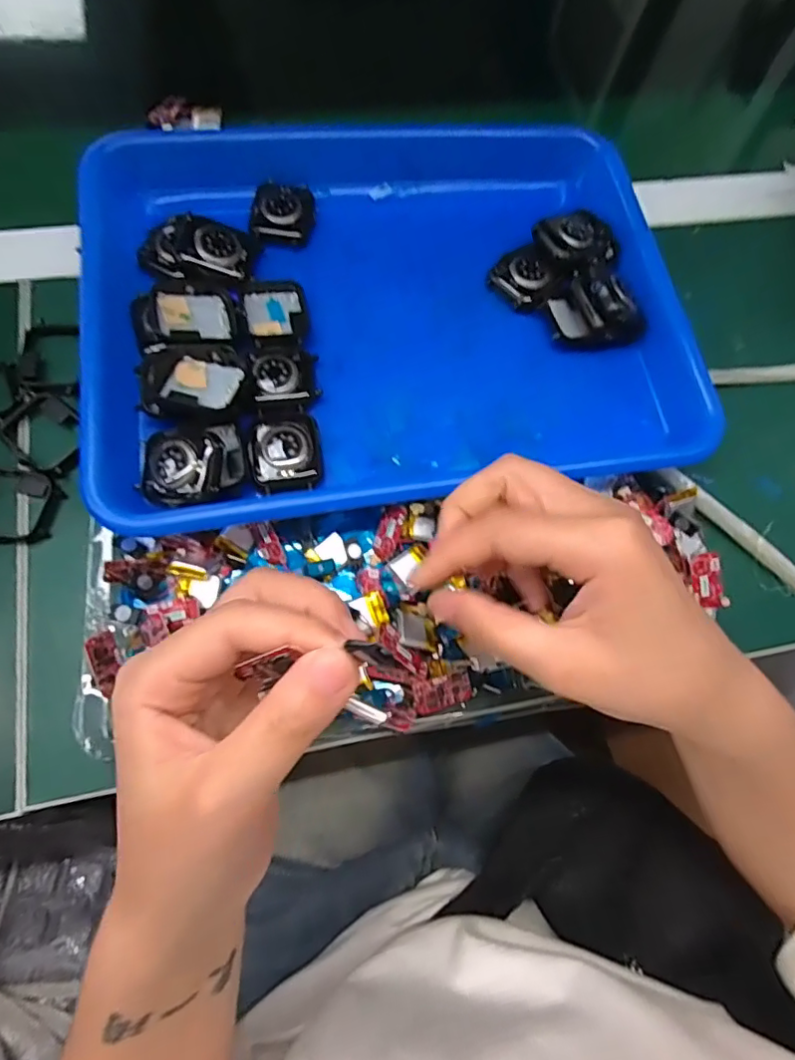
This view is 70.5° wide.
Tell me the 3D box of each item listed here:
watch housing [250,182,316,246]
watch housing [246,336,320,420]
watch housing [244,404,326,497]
[{"bbox_3d":[-0.069,-0.192,0.340,0.036,0.010,0.041,4,71,-3],"label":"watch housing"},{"bbox_3d":[-0.061,-0.082,0.303,0.036,0.012,0.038,-13,73,-9],"label":"watch housing"},{"bbox_3d":[-0.059,-0.042,0.292,0.036,0.009,0.044,-10,72,-8],"label":"watch housing"}]

